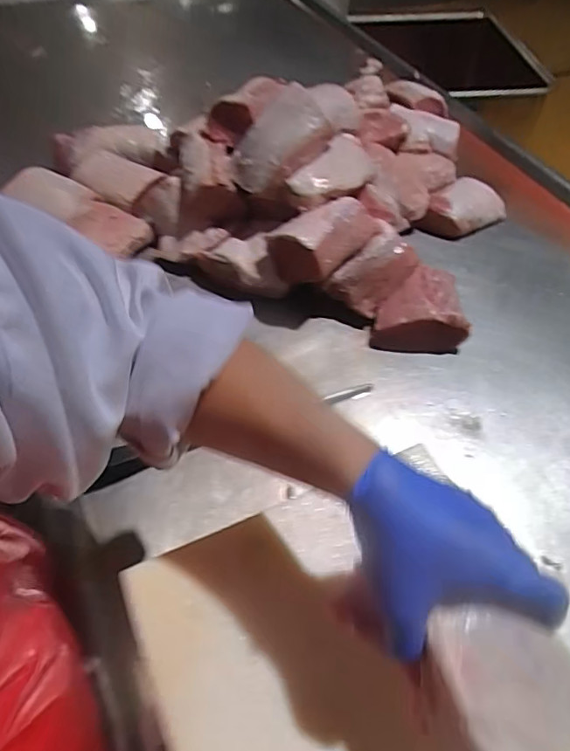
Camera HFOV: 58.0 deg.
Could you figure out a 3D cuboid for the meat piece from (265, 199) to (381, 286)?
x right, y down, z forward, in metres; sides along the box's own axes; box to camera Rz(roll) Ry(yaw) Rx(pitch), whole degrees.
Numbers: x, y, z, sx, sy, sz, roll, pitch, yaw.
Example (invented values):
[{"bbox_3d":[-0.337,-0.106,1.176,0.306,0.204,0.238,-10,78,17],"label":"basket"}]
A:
[{"bbox_3d":[0.062,-0.223,0.830,0.113,0.075,0.165,38,61,22],"label":"meat piece"}]

